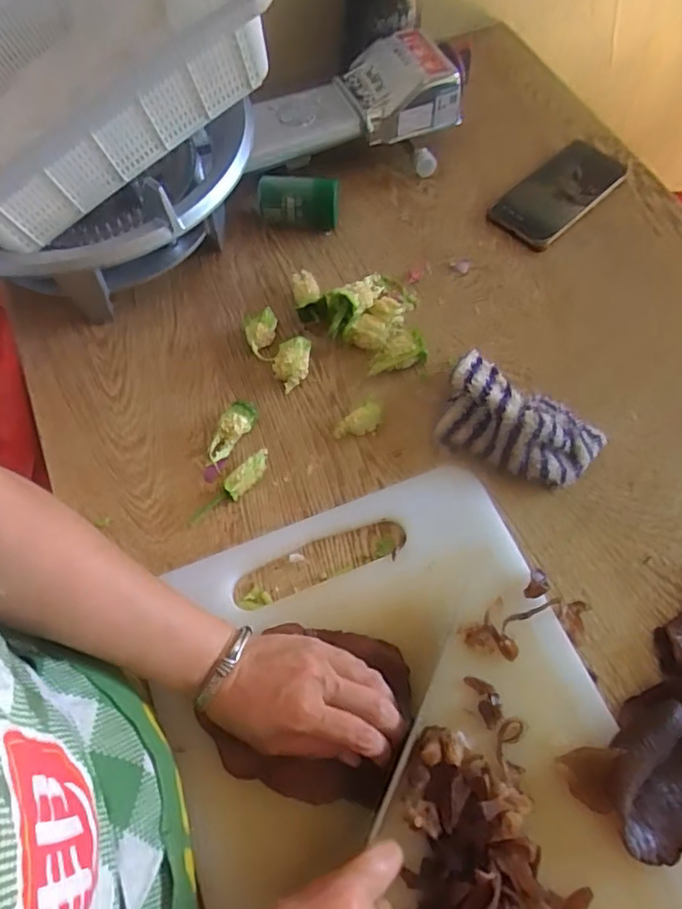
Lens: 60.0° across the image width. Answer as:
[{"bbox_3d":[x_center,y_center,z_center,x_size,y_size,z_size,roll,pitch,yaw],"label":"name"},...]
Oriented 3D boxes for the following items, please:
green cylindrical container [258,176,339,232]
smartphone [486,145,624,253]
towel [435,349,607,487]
[{"bbox_3d":[-0.045,-0.267,0.636,0.086,0.051,0.044,19,65,12],"label":"green cylindrical container"},{"bbox_3d":[0.247,-0.296,0.664,0.165,0.018,0.077,-41,68,-17],"label":"smartphone"},{"bbox_3d":[0.151,-0.026,0.506,0.132,0.056,0.082,30,68,16],"label":"towel"}]

